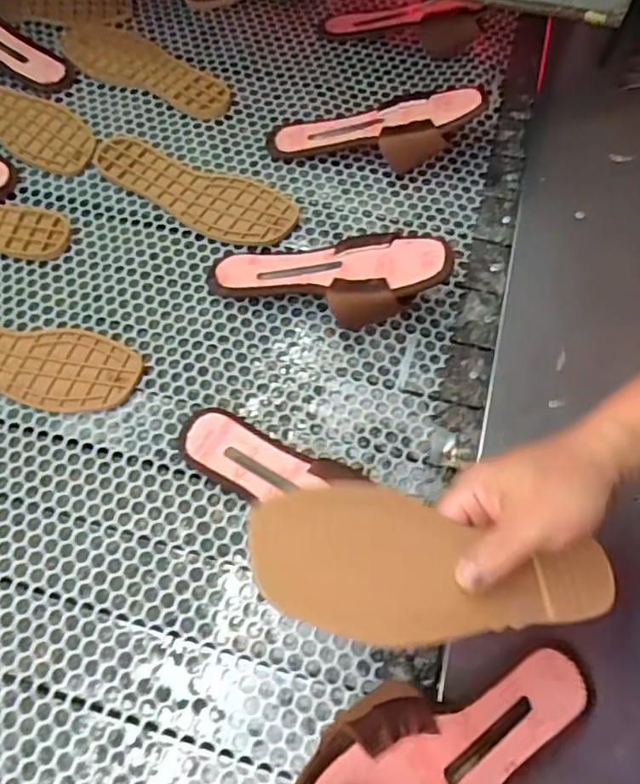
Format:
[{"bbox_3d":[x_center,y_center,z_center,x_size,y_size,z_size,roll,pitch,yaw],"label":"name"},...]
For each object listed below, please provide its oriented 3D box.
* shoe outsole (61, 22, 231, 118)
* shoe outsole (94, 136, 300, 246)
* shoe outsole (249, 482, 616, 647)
[{"bbox_3d":[-0.221,-0.409,0.733,0.240,0.015,0.082,29,69,12],"label":"shoe outsole"},{"bbox_3d":[-0.146,-0.225,0.652,0.248,0.013,0.086,20,68,9],"label":"shoe outsole"},{"bbox_3d":[0.071,0.103,0.336,0.226,0.019,0.081,13,65,-15],"label":"shoe outsole"}]

